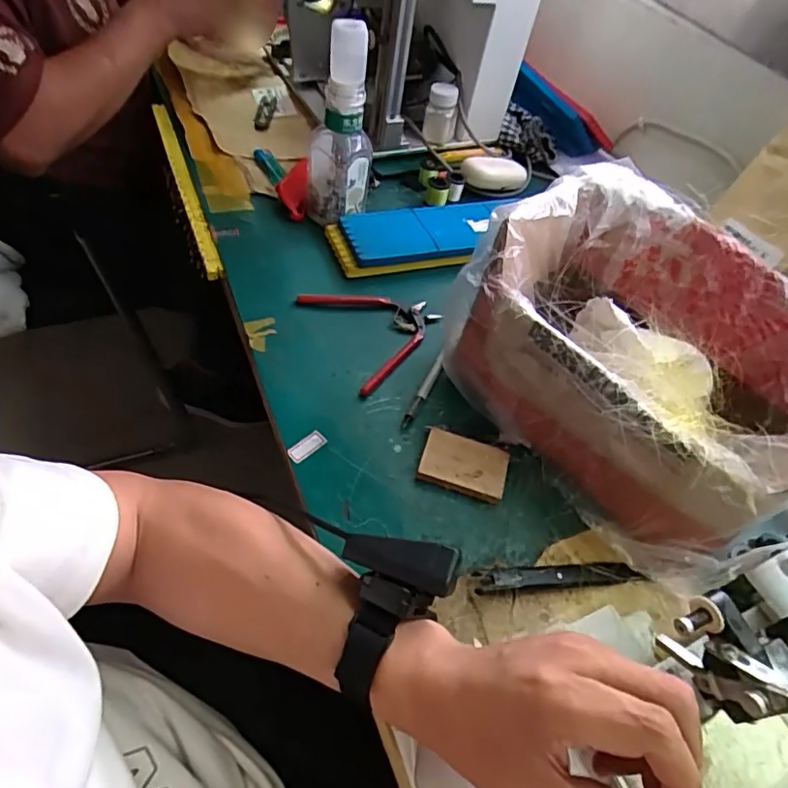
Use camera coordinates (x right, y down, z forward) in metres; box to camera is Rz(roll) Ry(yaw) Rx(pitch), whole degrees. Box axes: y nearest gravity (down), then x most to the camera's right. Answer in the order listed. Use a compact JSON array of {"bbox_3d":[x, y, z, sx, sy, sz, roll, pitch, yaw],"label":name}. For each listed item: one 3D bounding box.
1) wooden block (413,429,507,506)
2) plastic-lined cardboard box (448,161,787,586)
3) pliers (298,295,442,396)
[{"bbox_3d":[0.059,0.059,0.480,0.073,0.012,0.051,20,51,5],"label":"wooden block"},{"bbox_3d":[0.207,-0.026,0.465,0.207,0.149,0.285,-30,62,-29],"label":"plastic-lined cardboard box"},{"bbox_3d":[-0.016,-0.073,0.572,0.123,0.014,0.131,-25,61,-28],"label":"pliers"}]

